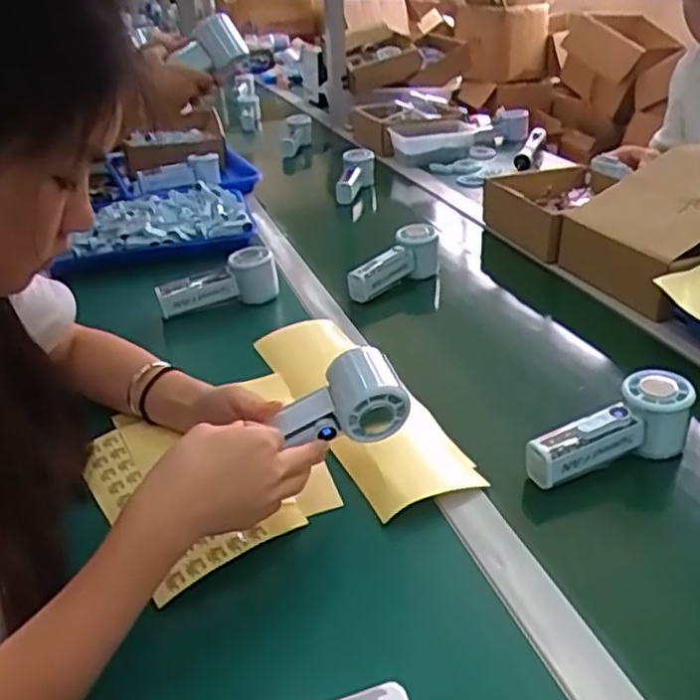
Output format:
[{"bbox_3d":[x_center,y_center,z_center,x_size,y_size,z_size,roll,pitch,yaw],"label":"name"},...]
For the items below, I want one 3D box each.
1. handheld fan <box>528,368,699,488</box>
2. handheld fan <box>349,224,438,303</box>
[{"bbox_3d":[0.217,0.066,0.599,0.152,0.057,0.054,-12,31,-14],"label":"handheld fan"},{"bbox_3d":[0.060,-0.110,0.929,0.152,0.064,0.054,-35,41,-23],"label":"handheld fan"}]

